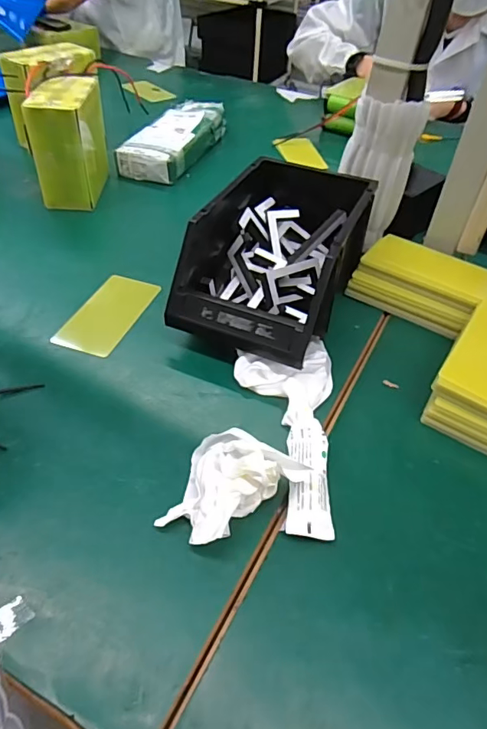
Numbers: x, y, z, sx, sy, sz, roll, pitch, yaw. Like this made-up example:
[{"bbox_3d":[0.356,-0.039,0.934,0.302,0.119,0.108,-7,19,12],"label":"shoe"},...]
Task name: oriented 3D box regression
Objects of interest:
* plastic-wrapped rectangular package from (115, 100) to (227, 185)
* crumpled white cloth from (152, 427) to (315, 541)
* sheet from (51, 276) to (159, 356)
[{"bbox_3d":[-0.121,-0.411,0.897,0.097,0.058,0.277,17,46,11],"label":"plastic-wrapped rectangular package"},{"bbox_3d":[-0.012,0.101,0.393,0.096,0.047,0.096,26,48,19],"label":"crumpled white cloth"},{"bbox_3d":[-0.160,-0.061,0.583,0.077,0.005,0.135,13,47,12],"label":"sheet"}]

